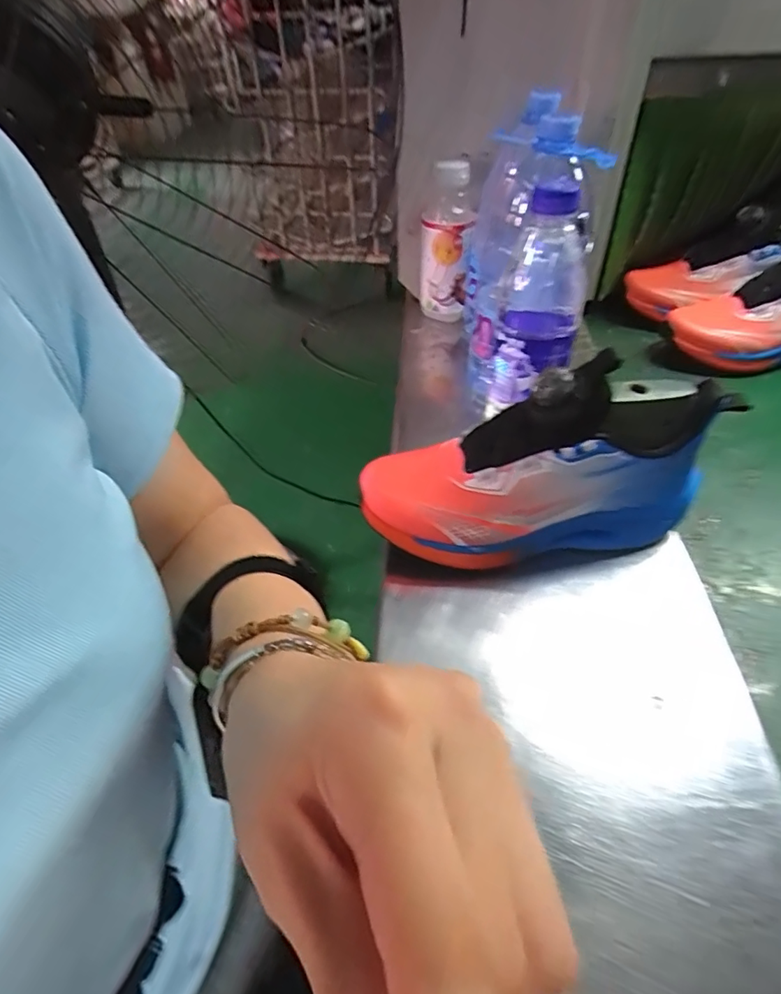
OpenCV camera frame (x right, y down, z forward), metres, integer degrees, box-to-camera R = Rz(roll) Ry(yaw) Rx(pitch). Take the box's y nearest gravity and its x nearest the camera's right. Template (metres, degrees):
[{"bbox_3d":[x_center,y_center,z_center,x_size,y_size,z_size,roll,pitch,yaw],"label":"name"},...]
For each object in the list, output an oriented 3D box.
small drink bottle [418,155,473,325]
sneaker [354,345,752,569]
[{"bbox_3d":[0.069,-0.314,0.657,0.063,0.170,0.053,4,45,6],"label":"small drink bottle"},{"bbox_3d":[0.113,-0.023,0.394,0.264,0.122,0.083,-8,45,-4],"label":"sneaker"}]

